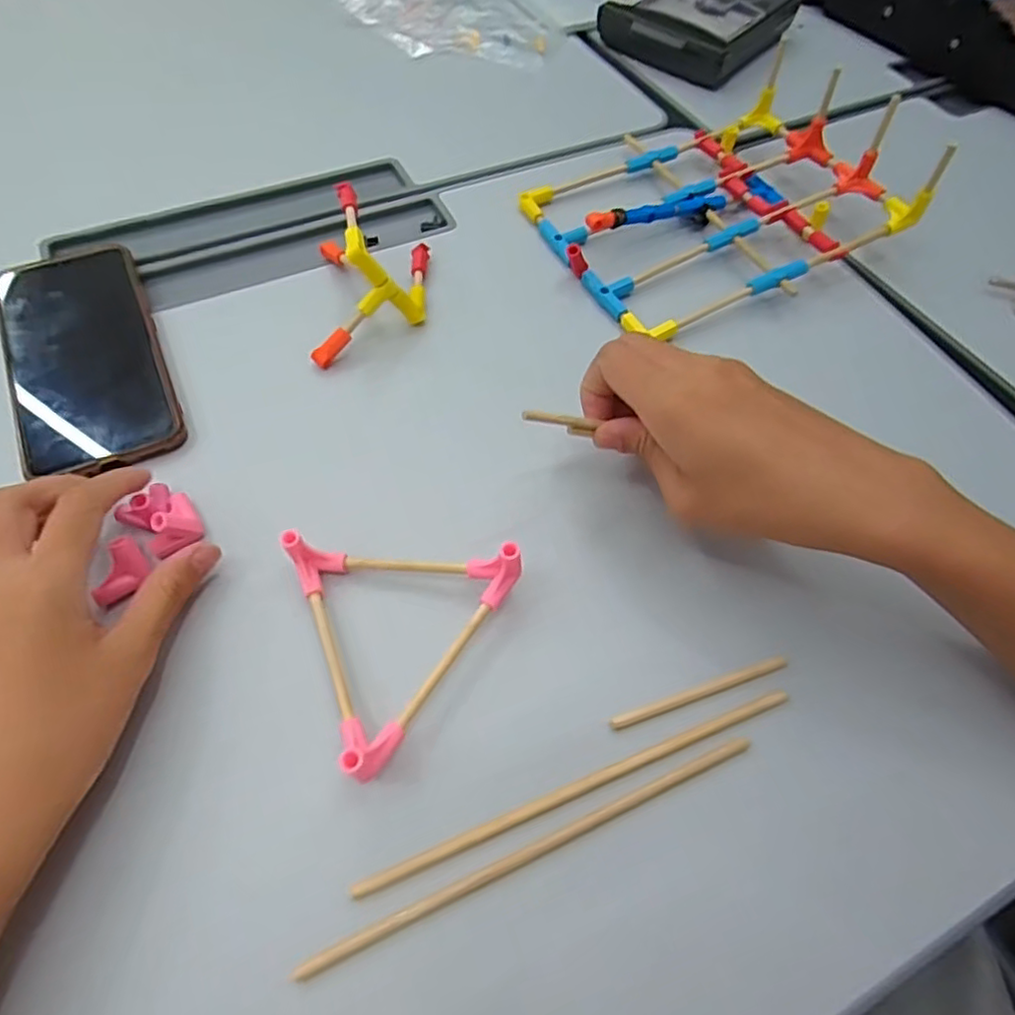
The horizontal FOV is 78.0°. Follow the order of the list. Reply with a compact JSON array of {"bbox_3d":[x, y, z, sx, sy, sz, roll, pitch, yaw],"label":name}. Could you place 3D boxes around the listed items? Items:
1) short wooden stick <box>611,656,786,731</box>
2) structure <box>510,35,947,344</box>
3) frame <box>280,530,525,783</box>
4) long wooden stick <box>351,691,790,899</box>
[{"bbox_3d":[0.085,0.080,0.274,0.084,0.004,0.006,-17,62,-11],"label":"short wooden stick"},{"bbox_3d":[0.142,-0.224,0.425,0.240,0.057,0.185,-24,64,-14],"label":"structure"},{"bbox_3d":[-0.036,0.047,0.272,0.093,0.030,0.105,-18,62,-12],"label":"frame"},{"bbox_3d":[0.032,0.112,0.252,0.190,0.006,0.006,-19,63,-12],"label":"long wooden stick"}]

